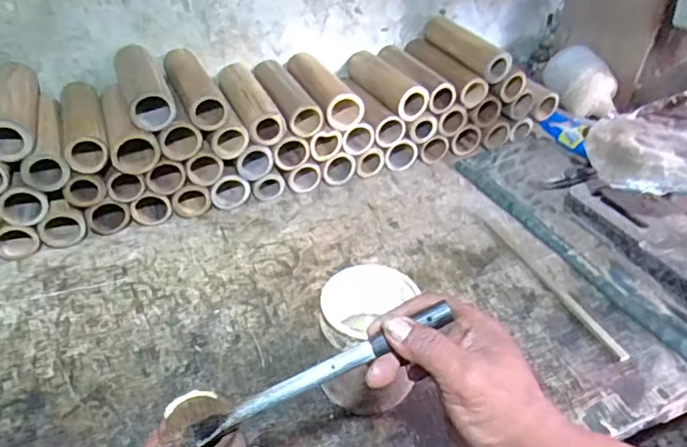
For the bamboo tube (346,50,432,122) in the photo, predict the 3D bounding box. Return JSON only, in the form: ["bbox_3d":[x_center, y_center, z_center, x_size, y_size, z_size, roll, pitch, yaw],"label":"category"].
[{"bbox_3d":[0.068,-0.235,0.913,0.052,0.047,0.181,-19,44,-20],"label":"bamboo tube"}]

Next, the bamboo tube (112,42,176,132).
[{"bbox_3d":[-0.276,-0.193,0.762,0.059,0.047,0.177,-17,43,-18],"label":"bamboo tube"}]

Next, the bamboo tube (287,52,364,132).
[{"bbox_3d":[-0.035,-0.211,0.868,0.061,0.053,0.177,-19,44,-20],"label":"bamboo tube"}]

